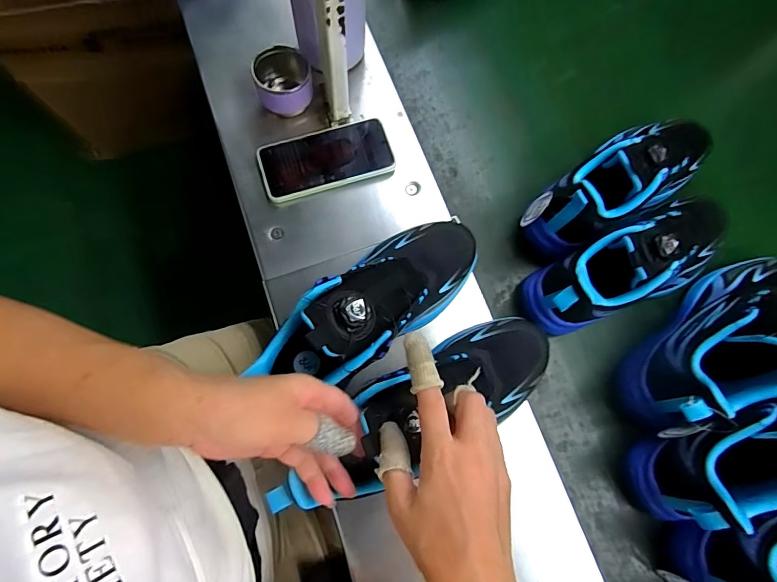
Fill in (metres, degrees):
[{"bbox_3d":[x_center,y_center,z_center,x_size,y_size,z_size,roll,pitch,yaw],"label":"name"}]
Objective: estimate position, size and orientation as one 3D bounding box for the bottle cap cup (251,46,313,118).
[{"bbox_3d":[-0.130,-0.260,0.510,0.066,0.053,0.067,1,75,-2],"label":"bottle cap cup"}]

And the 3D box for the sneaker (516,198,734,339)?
[{"bbox_3d":[0.275,-0.032,0.459,0.272,0.126,0.089,-22,77,-8],"label":"sneaker"}]

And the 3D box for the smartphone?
[{"bbox_3d":[-0.079,-0.165,0.512,0.161,0.015,0.083,-18,76,-7],"label":"smartphone"}]

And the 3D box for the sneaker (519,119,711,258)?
[{"bbox_3d":[0.290,-0.134,0.489,0.261,0.129,0.078,-34,79,-10],"label":"sneaker"}]

